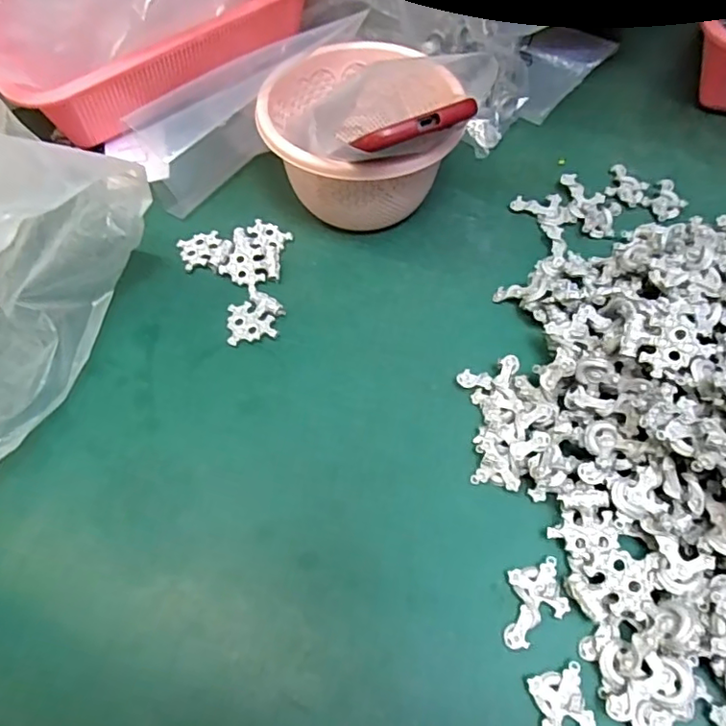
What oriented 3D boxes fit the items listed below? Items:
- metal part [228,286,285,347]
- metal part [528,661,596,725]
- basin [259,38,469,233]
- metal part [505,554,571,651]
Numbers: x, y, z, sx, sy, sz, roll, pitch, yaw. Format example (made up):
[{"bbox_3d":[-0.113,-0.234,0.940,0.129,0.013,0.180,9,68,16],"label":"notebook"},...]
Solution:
[{"bbox_3d":[-0.077,-0.035,0.414,0.037,0.007,0.045,-2,58,-1],"label":"metal part"},{"bbox_3d":[0.097,0.173,0.282,0.031,0.005,0.048,9,58,6],"label":"metal part"},{"bbox_3d":[-0.002,-0.158,0.434,0.152,0.100,0.121,22,60,13],"label":"basin"},{"bbox_3d":[0.094,0.129,0.311,0.031,0.005,0.048,8,58,5],"label":"metal part"}]

